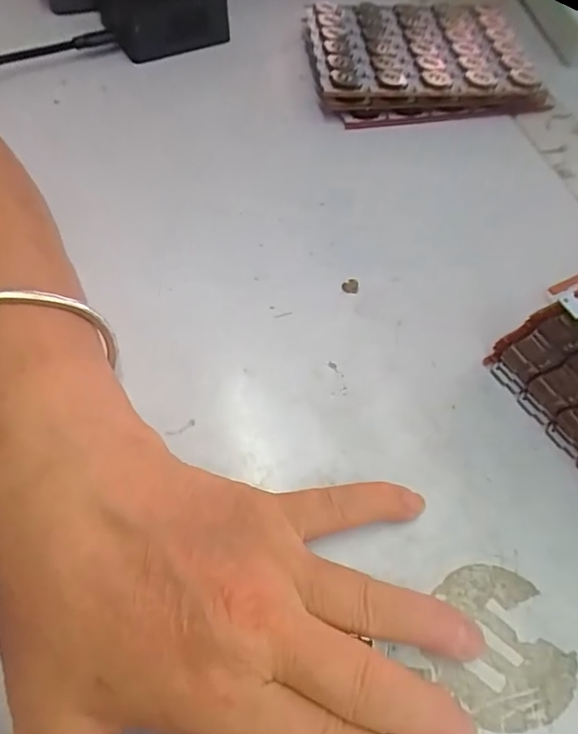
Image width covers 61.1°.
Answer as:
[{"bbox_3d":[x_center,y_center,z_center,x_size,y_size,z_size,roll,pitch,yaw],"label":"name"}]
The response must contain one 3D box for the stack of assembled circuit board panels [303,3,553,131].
[{"bbox_3d":[0.088,-0.221,0.348,0.146,0.022,0.116,-5,60,-5],"label":"stack of assembled circuit board panels"}]

